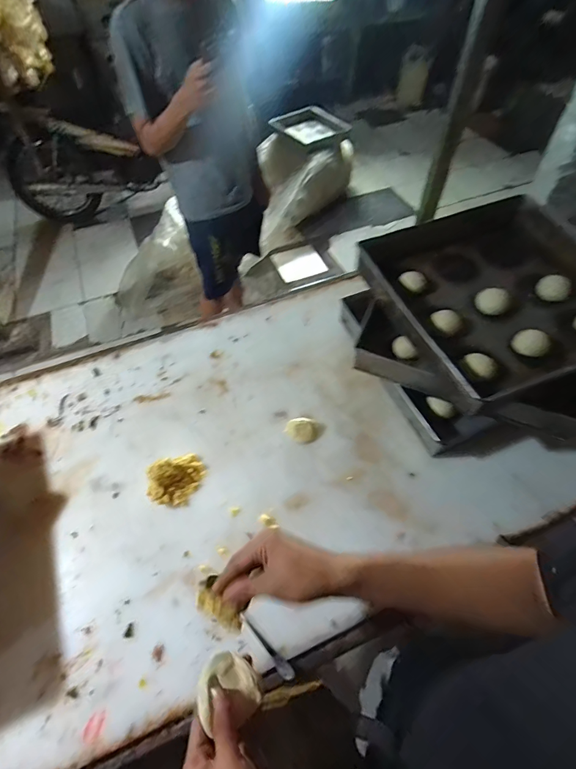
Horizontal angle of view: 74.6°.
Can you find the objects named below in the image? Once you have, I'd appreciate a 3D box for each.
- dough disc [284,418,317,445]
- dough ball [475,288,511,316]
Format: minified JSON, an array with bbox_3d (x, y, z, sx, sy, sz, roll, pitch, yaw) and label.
[{"bbox_3d":[0.028,0.093,0.758,0.060,0.024,0.049,-1,56,0],"label":"dough disc"},{"bbox_3d":[0.395,-0.162,0.727,0.062,0.033,0.052,28,61,19],"label":"dough ball"}]

